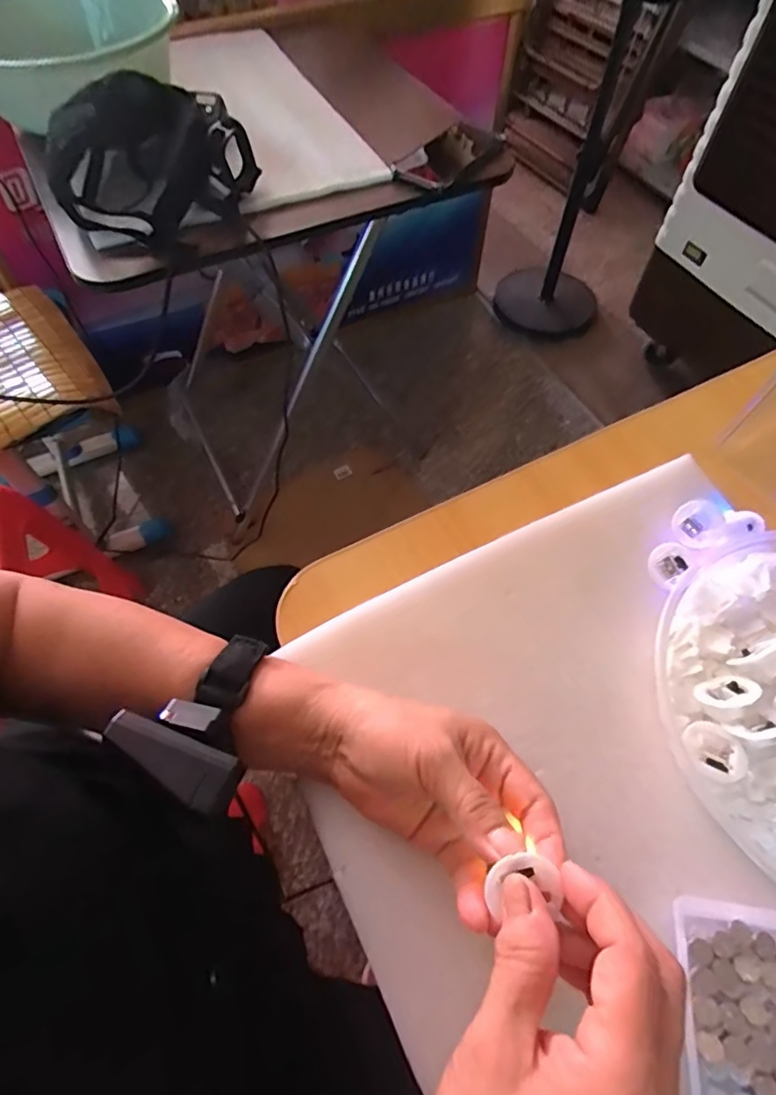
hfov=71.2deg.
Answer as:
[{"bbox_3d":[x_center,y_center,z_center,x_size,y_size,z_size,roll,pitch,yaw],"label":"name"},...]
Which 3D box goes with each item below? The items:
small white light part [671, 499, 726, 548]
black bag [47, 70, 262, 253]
[{"bbox_3d":[0.223,-0.016,0.390,0.034,0.015,0.033,0,60,-1],"label":"small white light part"},{"bbox_3d":[-0.273,-0.455,0.622,0.217,0.102,0.194,-34,66,-19],"label":"black bag"}]

